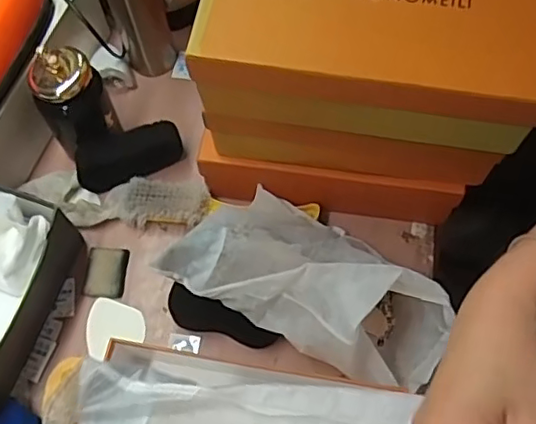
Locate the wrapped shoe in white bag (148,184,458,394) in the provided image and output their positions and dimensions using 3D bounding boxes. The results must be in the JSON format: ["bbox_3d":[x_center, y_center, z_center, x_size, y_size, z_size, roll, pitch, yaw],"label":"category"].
[{"bbox_3d":[0.051,0.067,0.615,0.278,0.105,0.140,25,68,12],"label":"wrapped shoe in white bag"}]

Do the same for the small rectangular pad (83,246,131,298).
[{"bbox_3d":[-0.188,0.069,0.687,0.047,0.013,0.058,5,65,3],"label":"small rectangular pad"}]

